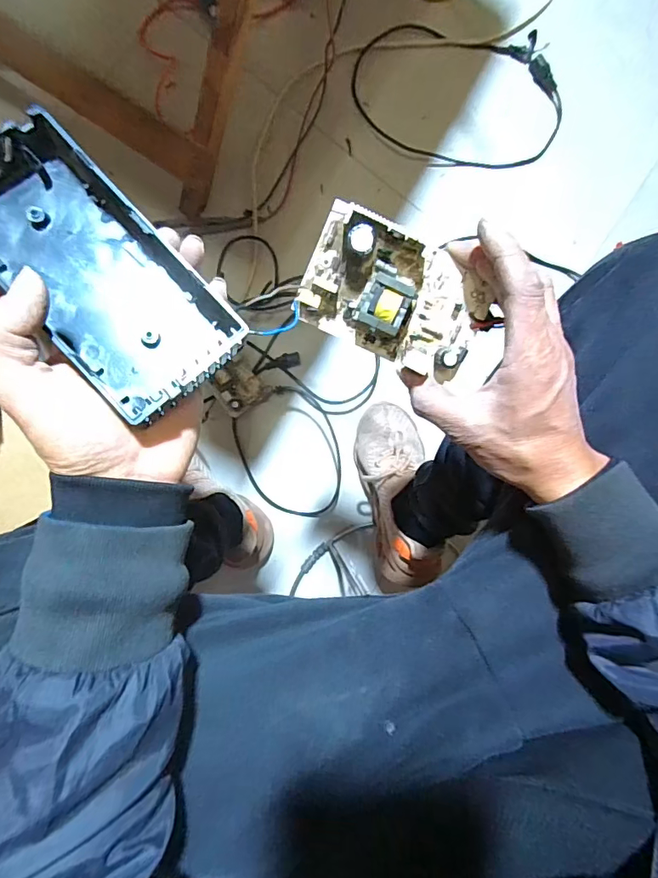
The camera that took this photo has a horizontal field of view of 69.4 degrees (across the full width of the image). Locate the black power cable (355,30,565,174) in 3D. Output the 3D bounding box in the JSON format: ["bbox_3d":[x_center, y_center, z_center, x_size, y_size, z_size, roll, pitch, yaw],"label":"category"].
[{"bbox_3d":[0.216,-0.555,0.766,0.356,0.026,0.209,3,93,-8],"label":"black power cable"}]

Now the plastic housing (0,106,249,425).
[{"bbox_3d":[-0.133,-0.094,0.271,0.080,0.037,0.174,-44,91,-4],"label":"plastic housing"}]

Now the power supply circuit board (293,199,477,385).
[{"bbox_3d":[0.044,-0.095,0.316,0.122,0.035,0.079,26,105,-3],"label":"power supply circuit board"}]

